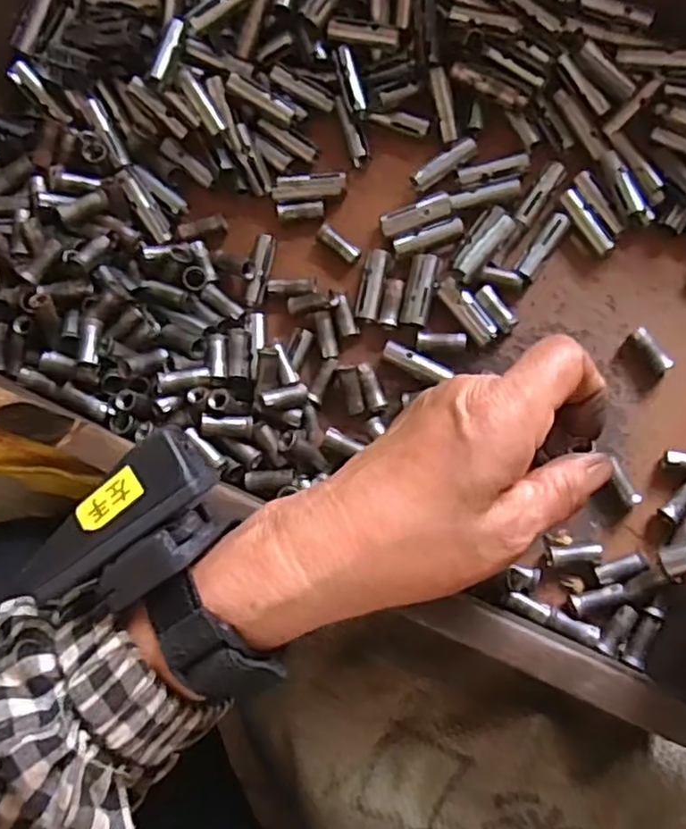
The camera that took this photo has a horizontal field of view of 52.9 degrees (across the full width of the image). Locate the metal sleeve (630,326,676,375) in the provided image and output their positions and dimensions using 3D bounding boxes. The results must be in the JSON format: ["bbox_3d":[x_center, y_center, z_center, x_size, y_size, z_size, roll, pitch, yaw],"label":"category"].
[{"bbox_3d":[0.152,-0.031,0.341,0.008,0.012,0.025,-31,80,1],"label":"metal sleeve"}]

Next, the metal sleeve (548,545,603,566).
[{"bbox_3d":[0.111,0.067,0.331,0.024,0.009,0.010,-3,82,6],"label":"metal sleeve"}]

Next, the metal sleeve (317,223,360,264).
[{"bbox_3d":[-0.002,-0.089,0.361,0.025,0.008,0.009,37,88,10],"label":"metal sleeve"}]

